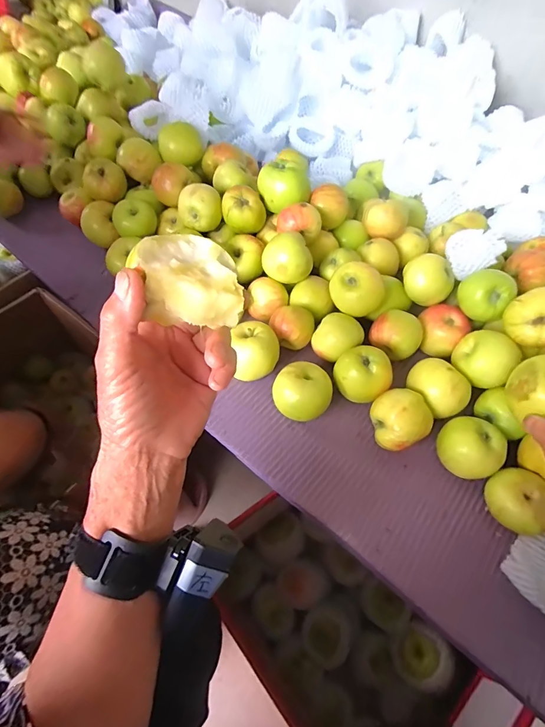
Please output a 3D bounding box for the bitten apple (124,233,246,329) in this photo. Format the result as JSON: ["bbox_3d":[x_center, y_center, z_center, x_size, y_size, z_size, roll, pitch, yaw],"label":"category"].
[{"bbox_3d":[-0.049,-0.047,0.214,0.060,0.043,0.044,-6,58,-7],"label":"bitten apple"}]

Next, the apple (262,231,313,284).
[{"bbox_3d":[0.018,-0.135,0.471,0.060,0.051,0.058,1,58,-2],"label":"apple"}]

